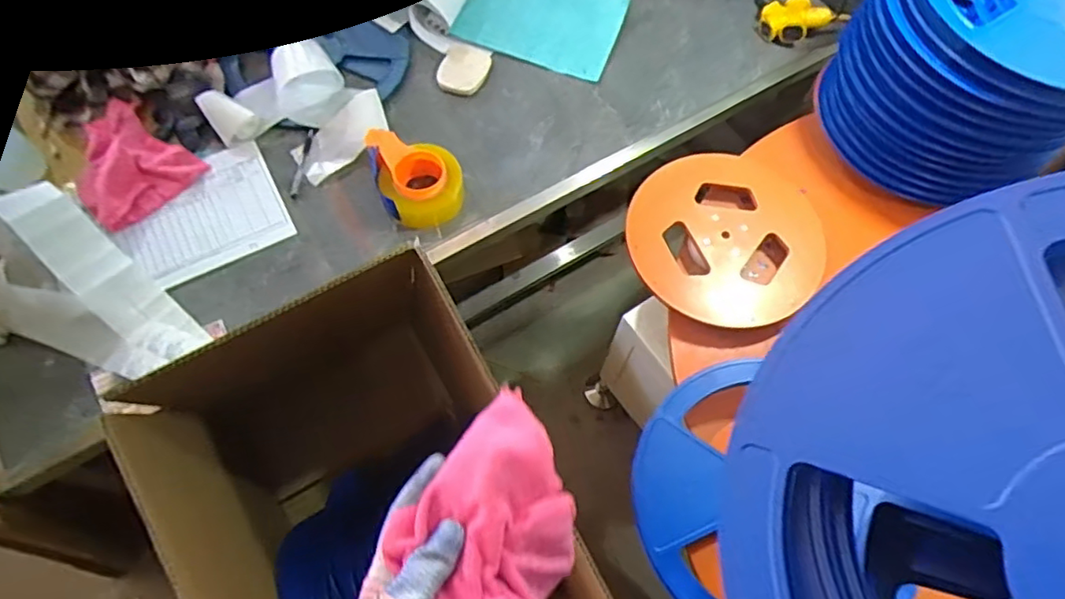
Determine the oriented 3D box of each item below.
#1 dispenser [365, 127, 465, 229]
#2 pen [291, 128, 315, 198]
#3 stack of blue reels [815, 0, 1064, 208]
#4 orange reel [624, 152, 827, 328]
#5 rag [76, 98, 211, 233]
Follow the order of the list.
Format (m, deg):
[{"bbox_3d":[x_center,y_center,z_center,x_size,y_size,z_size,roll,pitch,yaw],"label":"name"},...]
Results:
[{"bbox_3d":[-0.182,-0.200,0.976,0.134,0.065,0.166,-16,68,-8],"label":"dispenser"},{"bbox_3d":[-0.380,-0.225,1.020,0.014,0.007,0.132,6,67,2],"label":"pen"},{"bbox_3d":[0.616,-0.326,0.844,0.321,0.227,0.307,-31,70,-13],"label":"stack of blue reels"},{"bbox_3d":[0.271,-0.090,0.867,0.267,0.022,0.256,0,67,-1],"label":"orange reel"},{"bbox_3d":[-0.666,-0.224,0.990,0.204,0.059,0.174,36,71,14],"label":"rag"}]

